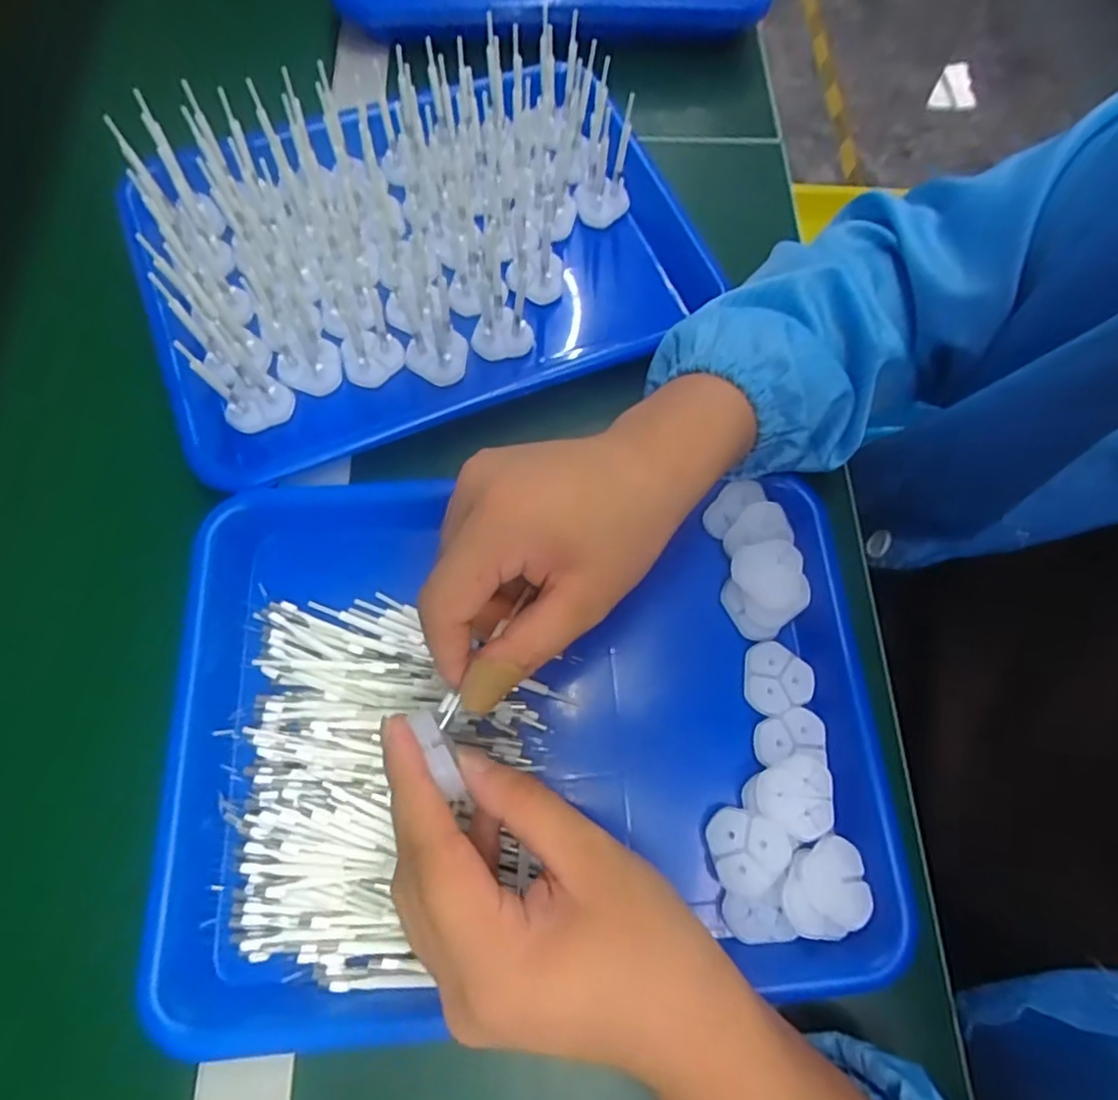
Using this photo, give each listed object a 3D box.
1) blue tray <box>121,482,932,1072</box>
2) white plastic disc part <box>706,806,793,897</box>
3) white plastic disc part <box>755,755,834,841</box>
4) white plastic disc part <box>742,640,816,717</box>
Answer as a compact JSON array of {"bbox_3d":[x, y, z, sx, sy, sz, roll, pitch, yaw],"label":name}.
[{"bbox_3d":[-0.012,0.086,0.319,0.340,0.047,0.240,-2,70,-3],"label":"blue tray"},{"bbox_3d":[0.086,0.139,0.291,0.035,0.004,0.035,-9,61,17],"label":"white plastic disc part"},{"bbox_3d":[0.114,0.117,0.300,0.034,0.009,0.035,1,70,-2],"label":"white plastic disc part"},{"bbox_3d":[0.115,0.067,0.325,0.036,0.004,0.037,13,70,2],"label":"white plastic disc part"}]

